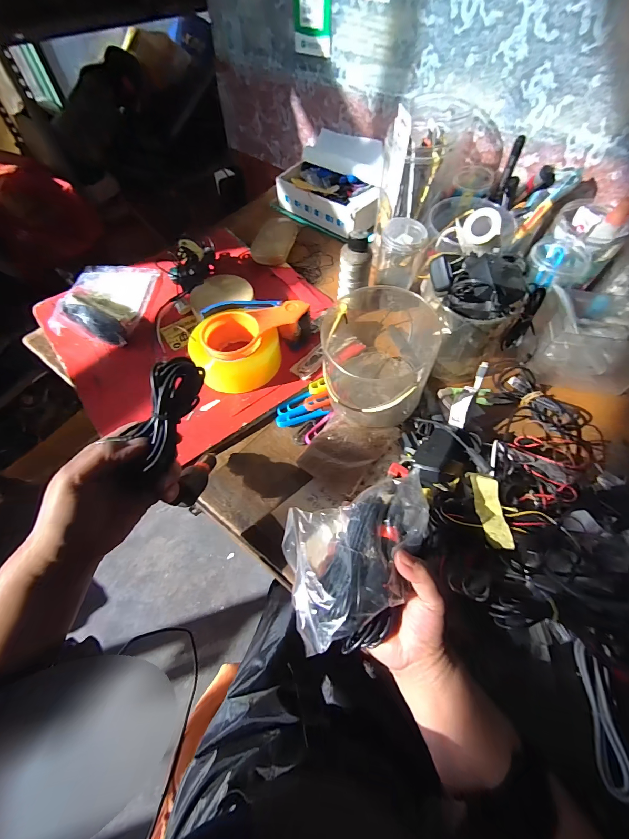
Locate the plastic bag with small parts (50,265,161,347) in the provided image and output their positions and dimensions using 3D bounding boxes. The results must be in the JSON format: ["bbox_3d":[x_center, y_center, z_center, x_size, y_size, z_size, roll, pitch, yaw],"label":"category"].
[{"bbox_3d":[-0.345,-0.200,0.529,0.136,0.039,0.187,4,60,2],"label":"plastic bag with small parts"}]

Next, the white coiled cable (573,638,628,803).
[{"bbox_3d":[0.249,0.253,0.282,0.022,0.007,0.103,-18,49,39],"label":"white coiled cable"}]

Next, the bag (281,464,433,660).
[{"bbox_3d":[0.042,0.117,0.270,0.125,0.045,0.109,-13,60,-8],"label":"bag"}]

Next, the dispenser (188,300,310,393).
[{"bbox_3d":[-0.088,-0.102,0.461,0.162,0.059,0.116,-7,60,-5],"label":"dispenser"}]

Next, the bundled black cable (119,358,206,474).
[{"bbox_3d":[-0.121,-0.007,0.270,0.025,0.033,0.089,14,79,8],"label":"bundled black cable"}]

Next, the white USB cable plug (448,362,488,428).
[{"bbox_3d":[0.198,-0.034,0.413,0.022,0.024,0.090,29,77,16],"label":"white USB cable plug"}]

